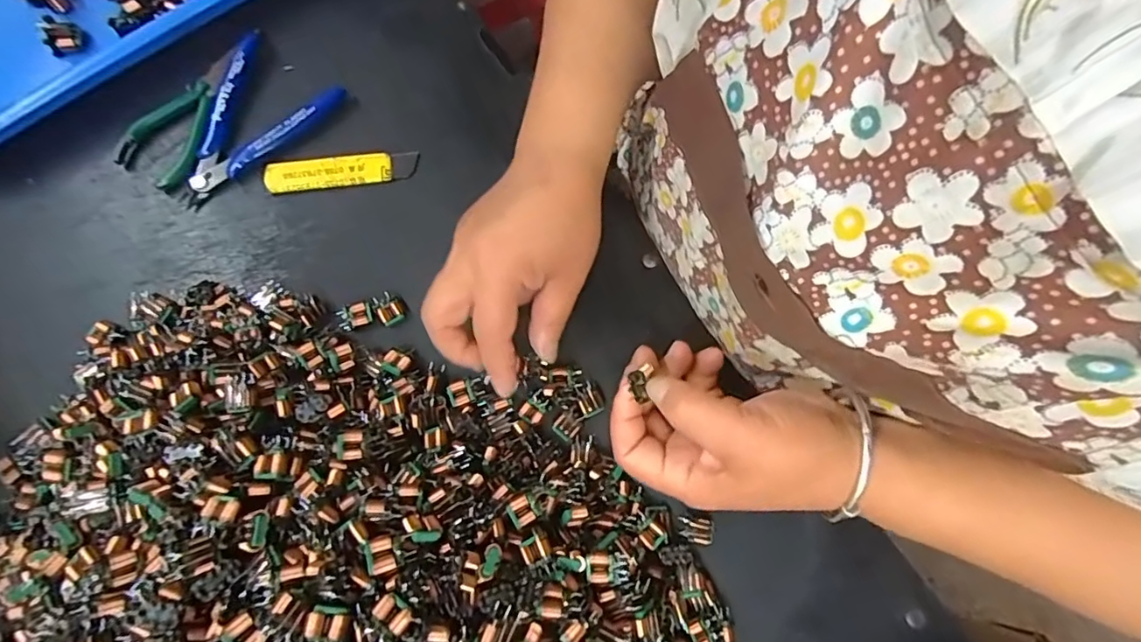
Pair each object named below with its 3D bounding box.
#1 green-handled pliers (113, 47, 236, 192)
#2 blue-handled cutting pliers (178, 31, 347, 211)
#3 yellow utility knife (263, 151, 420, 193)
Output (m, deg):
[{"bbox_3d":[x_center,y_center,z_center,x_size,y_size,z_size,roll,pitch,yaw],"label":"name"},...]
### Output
[{"bbox_3d":[-0.258,-0.138,0.369,0.048,0.010,0.100,24,75,4],"label":"green-handled pliers"},{"bbox_3d":[-0.221,-0.138,0.365,0.120,0.013,0.075,-40,80,-11],"label":"blue-handled cutting pliers"},{"bbox_3d":[-0.151,-0.100,0.363,0.097,0.004,0.021,-7,75,-4],"label":"yellow utility knife"}]

